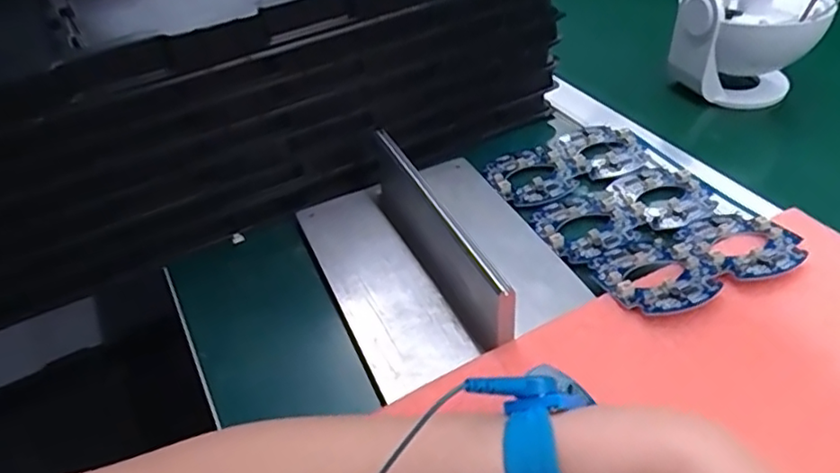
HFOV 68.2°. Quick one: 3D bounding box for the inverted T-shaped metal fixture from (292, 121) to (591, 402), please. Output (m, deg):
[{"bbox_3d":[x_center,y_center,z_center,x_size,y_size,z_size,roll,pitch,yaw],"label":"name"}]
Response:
[{"bbox_3d":[0.005,-0.004,0.396,0.141,0.059,0.198,-18,41,-14],"label":"inverted T-shaped metal fixture"}]

